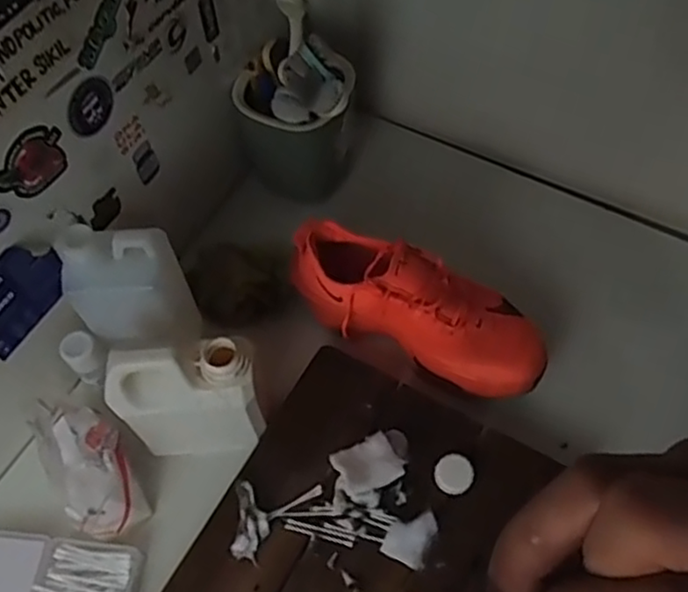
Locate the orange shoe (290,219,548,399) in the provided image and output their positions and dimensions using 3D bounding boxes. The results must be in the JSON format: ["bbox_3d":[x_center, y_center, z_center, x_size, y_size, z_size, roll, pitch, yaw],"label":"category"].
[{"bbox_3d":[0.078,0.008,0.708,0.265,0.123,0.091,23,64,14],"label":"orange shoe"}]

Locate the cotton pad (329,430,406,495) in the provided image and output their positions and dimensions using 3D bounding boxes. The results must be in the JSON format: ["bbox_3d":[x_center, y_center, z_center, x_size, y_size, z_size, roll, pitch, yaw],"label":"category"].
[{"bbox_3d":[0.023,0.155,0.639,0.058,0.010,0.052,-23,41,-13],"label":"cotton pad"}]

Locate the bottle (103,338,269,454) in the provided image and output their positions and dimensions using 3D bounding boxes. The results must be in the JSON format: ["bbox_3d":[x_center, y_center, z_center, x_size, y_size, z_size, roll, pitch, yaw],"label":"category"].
[{"bbox_3d":[-0.139,0.098,0.623,0.121,0.141,0.066,-10,60,-4],"label":"bottle"}]

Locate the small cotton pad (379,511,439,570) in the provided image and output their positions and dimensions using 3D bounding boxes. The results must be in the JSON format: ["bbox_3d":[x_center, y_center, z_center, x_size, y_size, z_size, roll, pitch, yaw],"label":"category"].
[{"bbox_3d":[0.060,0.214,0.613,0.040,0.004,0.049,22,63,14],"label":"small cotton pad"}]

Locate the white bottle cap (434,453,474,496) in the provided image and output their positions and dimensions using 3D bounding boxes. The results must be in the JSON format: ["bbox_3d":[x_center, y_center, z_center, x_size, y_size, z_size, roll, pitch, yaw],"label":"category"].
[{"bbox_3d":[0.102,0.165,0.634,0.034,0.008,0.035,-1,60,1],"label":"white bottle cap"}]

